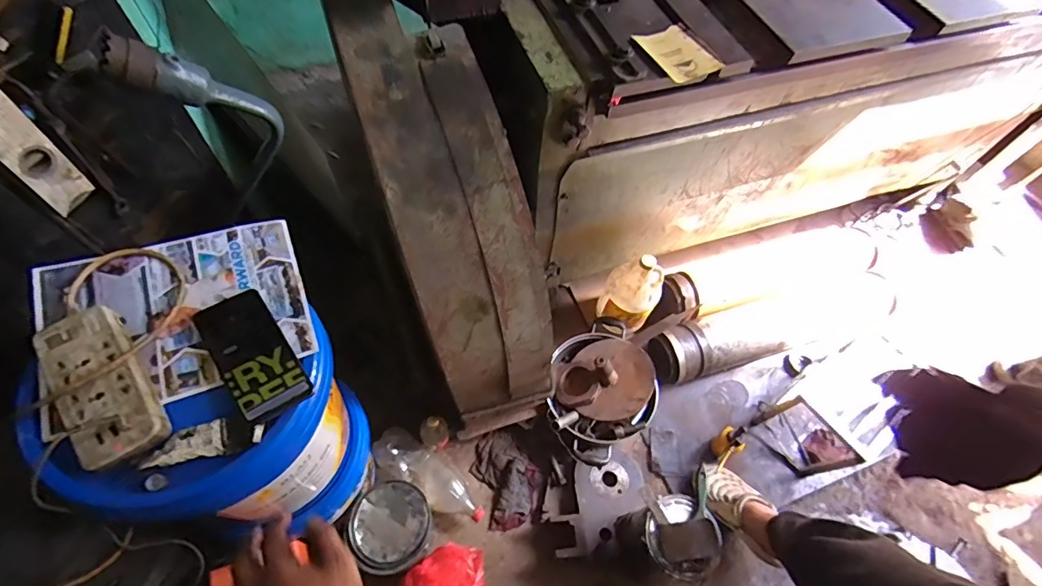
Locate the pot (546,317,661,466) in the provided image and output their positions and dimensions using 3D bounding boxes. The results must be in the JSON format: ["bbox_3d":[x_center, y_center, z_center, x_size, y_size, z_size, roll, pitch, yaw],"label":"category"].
[{"bbox_3d":[0.211,0.242,1.316,0.367,0.174,0.303,-35,67,-21],"label":"pot"}]

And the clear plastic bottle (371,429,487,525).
[{"bbox_3d":[-0.220,0.446,1.211,0.302,0.090,0.104,31,63,14],"label":"clear plastic bottle"}]

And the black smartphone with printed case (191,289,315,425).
[{"bbox_3d":[-0.313,0.070,0.578,0.076,0.015,0.167,-34,67,-21],"label":"black smartphone with printed case"}]

